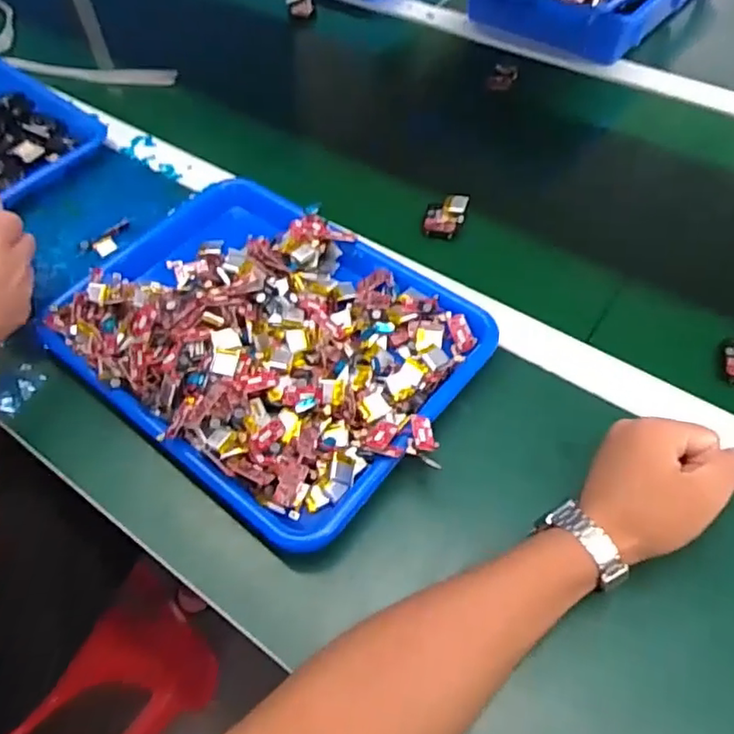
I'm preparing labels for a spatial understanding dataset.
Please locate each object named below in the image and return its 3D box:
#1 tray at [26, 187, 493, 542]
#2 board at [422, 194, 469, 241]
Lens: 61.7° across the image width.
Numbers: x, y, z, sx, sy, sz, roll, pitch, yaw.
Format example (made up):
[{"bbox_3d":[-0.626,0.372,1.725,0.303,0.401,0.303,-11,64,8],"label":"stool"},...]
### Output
[{"bbox_3d":[-0.084,-0.036,0.511,0.339,0.059,0.259,34,63,23],"label":"tray"},{"bbox_3d":[0.079,-0.151,0.618,0.039,0.018,0.051,10,56,10],"label":"board"}]

